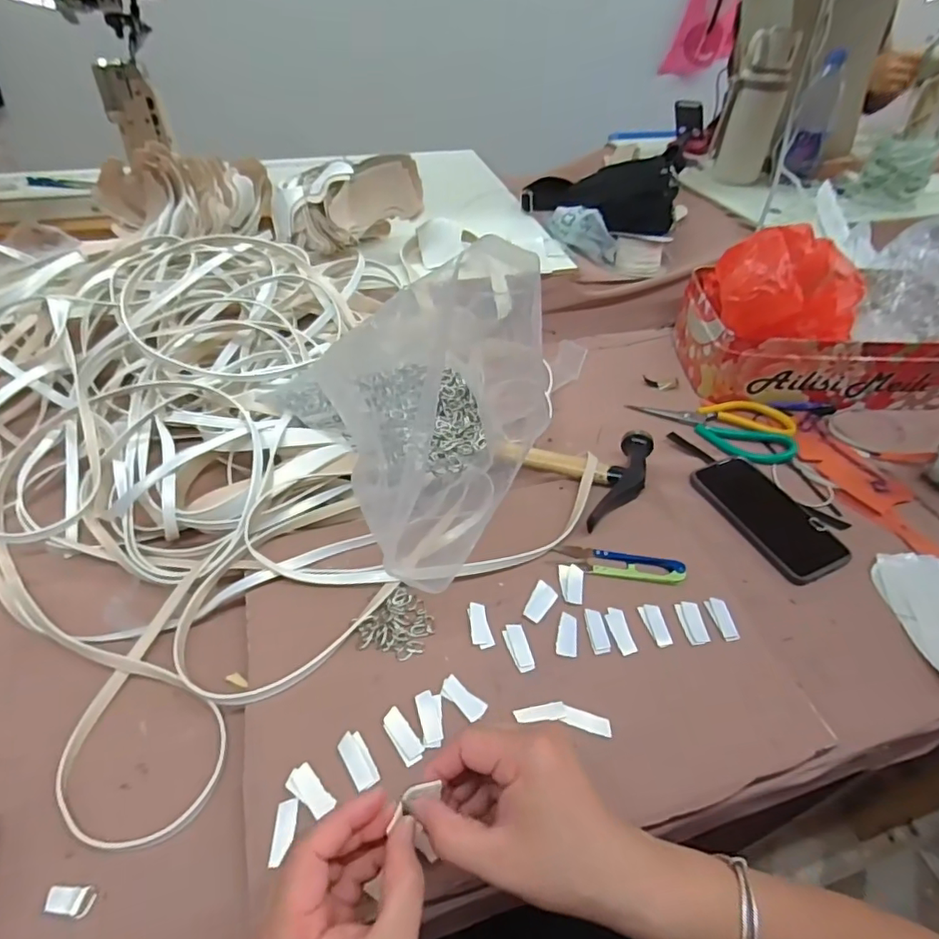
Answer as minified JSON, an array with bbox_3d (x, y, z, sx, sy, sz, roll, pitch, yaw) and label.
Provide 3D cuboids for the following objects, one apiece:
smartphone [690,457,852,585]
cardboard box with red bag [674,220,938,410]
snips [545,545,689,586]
[{"bbox_3d":[0.308,0.044,0.587,0.082,0.006,0.154,-16,48,-18],"label":"smartphone"},{"bbox_3d":[0.471,-0.208,0.736,0.350,0.167,0.212,2,46,0],"label":"cardboard box with red bag"},{"bbox_3d":[0.133,0.083,0.512,0.115,0.008,0.029,10,46,7],"label":"snips"}]

